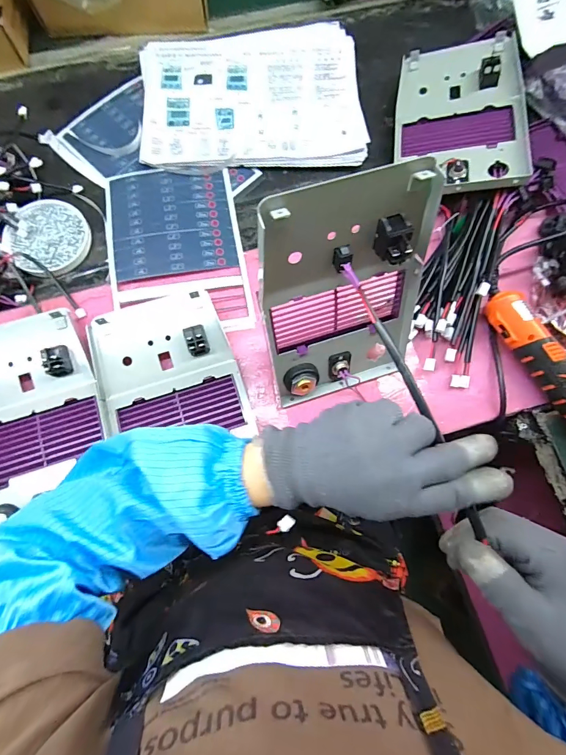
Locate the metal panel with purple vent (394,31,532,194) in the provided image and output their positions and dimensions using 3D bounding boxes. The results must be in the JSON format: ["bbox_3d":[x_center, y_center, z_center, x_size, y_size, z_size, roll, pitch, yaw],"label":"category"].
[{"bbox_3d":[0.223,-0.332,0.480,0.149,0.028,0.230,0,74,21],"label":"metal panel with purple vent"}]

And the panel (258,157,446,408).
[{"bbox_3d":[0.059,-0.067,0.344,0.153,0.229,0.038,-19,56,-7],"label":"panel"}]

